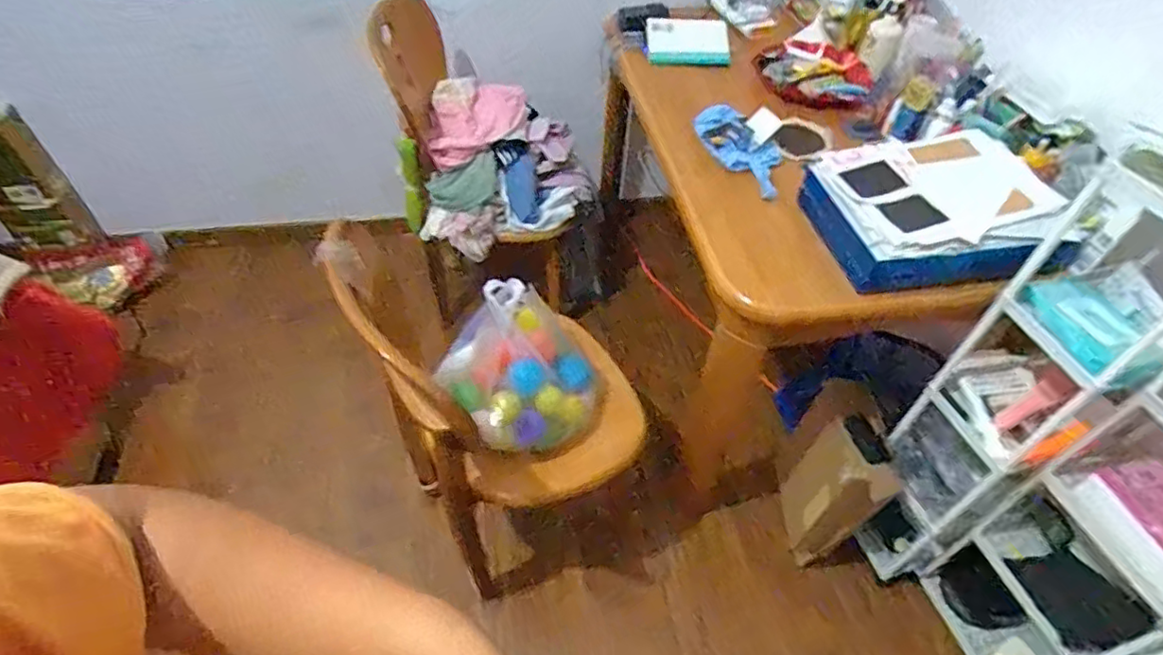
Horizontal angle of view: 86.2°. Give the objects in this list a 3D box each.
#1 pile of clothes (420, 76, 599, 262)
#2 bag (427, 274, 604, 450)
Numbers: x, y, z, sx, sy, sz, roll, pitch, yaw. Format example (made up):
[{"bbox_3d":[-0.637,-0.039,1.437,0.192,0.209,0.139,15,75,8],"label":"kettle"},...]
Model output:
[{"bbox_3d":[-0.179,-0.412,1.595,0.415,0.310,0.305,0,48,-3],"label":"pile of clothes"},{"bbox_3d":[-0.111,0.060,1.122,0.295,0.240,0.244,-4,48,-7],"label":"bag"}]

